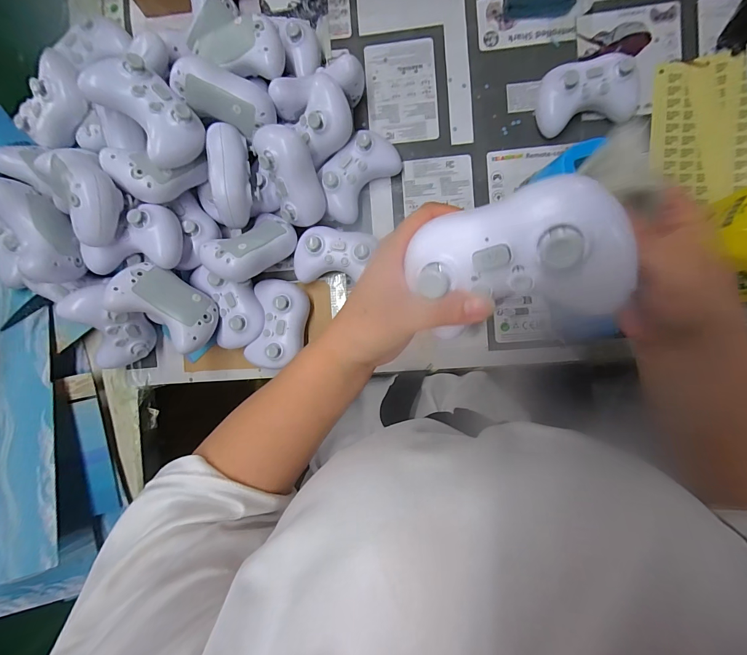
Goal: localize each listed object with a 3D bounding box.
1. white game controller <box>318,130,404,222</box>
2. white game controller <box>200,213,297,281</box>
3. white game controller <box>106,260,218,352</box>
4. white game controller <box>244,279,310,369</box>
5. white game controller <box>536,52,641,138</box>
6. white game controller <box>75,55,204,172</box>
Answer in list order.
[{"bbox_3d":[-0.020,-0.188,0.426,0.108,0.050,0.063,-45,87,3],"label":"white game controller"},{"bbox_3d":[-0.145,-0.094,0.408,0.056,0.049,0.106,32,54,29],"label":"white game controller"},{"bbox_3d":[-0.239,-0.022,0.397,0.109,0.043,0.067,37,65,-20],"label":"white game controller"},{"bbox_3d":[-0.119,-0.004,0.423,0.075,0.036,0.108,8,91,4],"label":"white game controller"},{"bbox_3d":[0.255,-0.275,0.405,0.110,0.049,0.062,-7,90,4],"label":"white game controller"},{"bbox_3d":[-0.238,-0.230,0.363,0.065,0.048,0.115,-45,103,4],"label":"white game controller"}]

